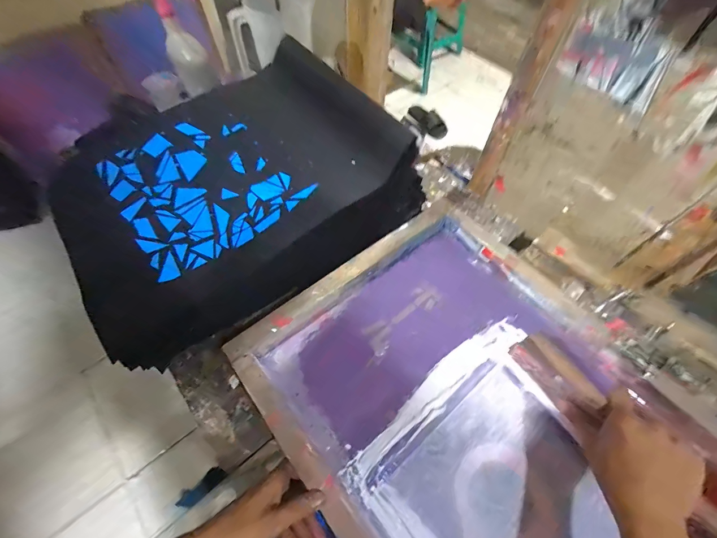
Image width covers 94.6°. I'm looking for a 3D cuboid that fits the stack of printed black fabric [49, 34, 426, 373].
[{"bbox_3d":[-0.213,-0.143,0.543,0.455,0.159,0.417,-25,63,-17],"label":"stack of printed black fabric"}]

